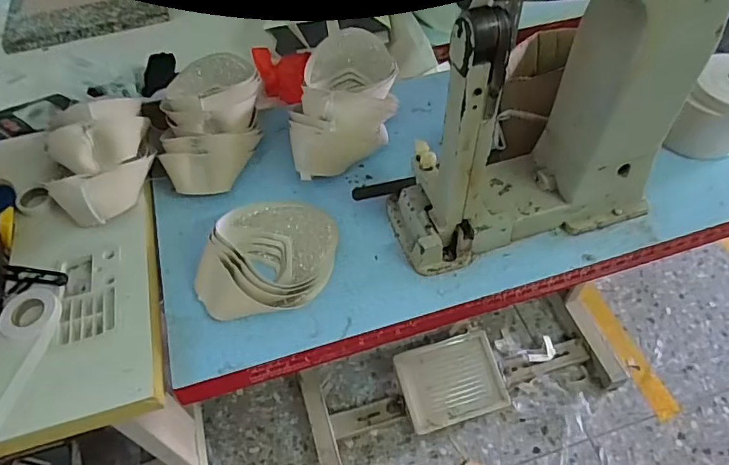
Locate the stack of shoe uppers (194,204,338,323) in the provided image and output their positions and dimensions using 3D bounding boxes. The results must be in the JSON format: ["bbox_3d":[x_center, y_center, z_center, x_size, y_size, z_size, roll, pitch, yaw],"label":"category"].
[{"bbox_3d":[-0.137,0.030,0.724,0.201,0.063,0.168,-12,54,-5],"label":"stack of shoe uppers"}]

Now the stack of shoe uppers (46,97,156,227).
[{"bbox_3d":[-0.416,-0.137,0.793,0.153,0.075,0.261,-15,53,-8],"label":"stack of shoe uppers"}]

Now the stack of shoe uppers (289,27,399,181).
[{"bbox_3d":[-0.035,-0.218,0.883,0.164,0.100,0.307,7,55,8],"label":"stack of shoe uppers"}]

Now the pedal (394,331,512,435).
[{"bbox_3d":[0.226,0.374,1.344,0.272,0.039,0.227,-14,66,-12],"label":"pedal"}]

